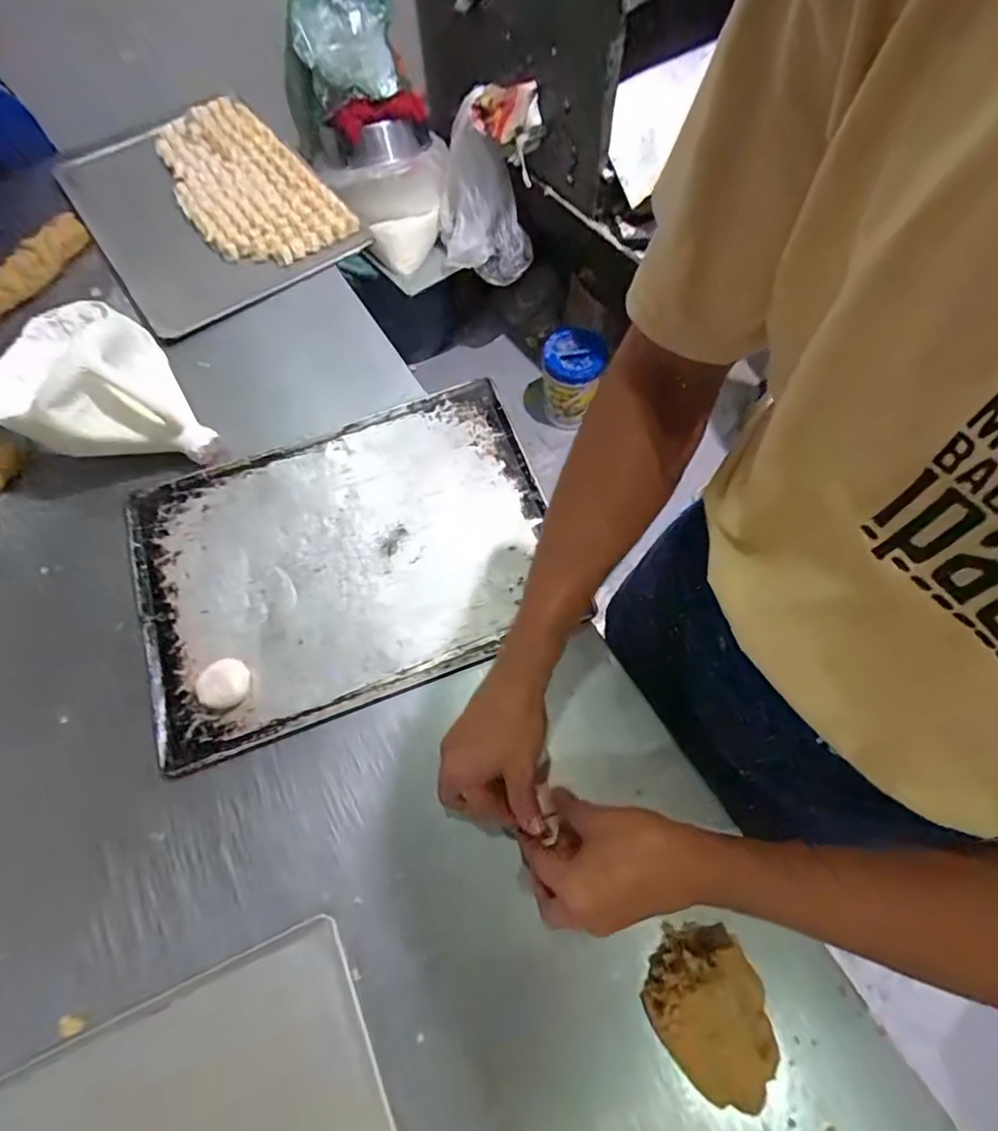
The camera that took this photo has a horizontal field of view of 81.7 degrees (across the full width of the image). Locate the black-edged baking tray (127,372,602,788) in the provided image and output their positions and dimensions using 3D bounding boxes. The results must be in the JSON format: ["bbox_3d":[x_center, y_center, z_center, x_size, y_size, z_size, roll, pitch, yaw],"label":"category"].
[{"bbox_3d":[-0.170,-0.016,0.648,0.448,0.018,0.334,-20,67,-6],"label":"black-edged baking tray"}]

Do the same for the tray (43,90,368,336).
[{"bbox_3d":[-0.466,-0.570,0.912,0.337,0.046,0.515,-34,66,-14],"label":"tray"}]

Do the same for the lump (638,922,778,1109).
[{"bbox_3d":[0.168,0.360,0.459,0.090,0.050,0.120,-8,66,-1],"label":"lump"}]

